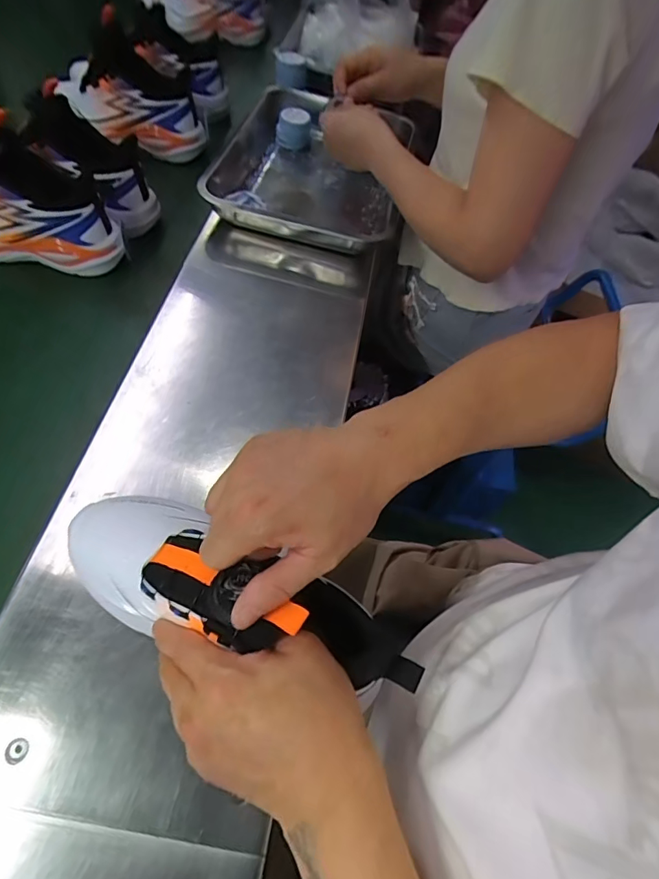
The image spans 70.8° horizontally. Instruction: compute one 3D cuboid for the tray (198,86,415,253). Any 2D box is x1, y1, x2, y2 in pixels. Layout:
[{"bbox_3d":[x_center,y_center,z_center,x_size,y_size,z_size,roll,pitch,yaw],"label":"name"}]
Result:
[{"bbox_3d":[-0.030,-0.390,0.691,0.274,0.097,0.344,17,58,2],"label":"tray"}]

